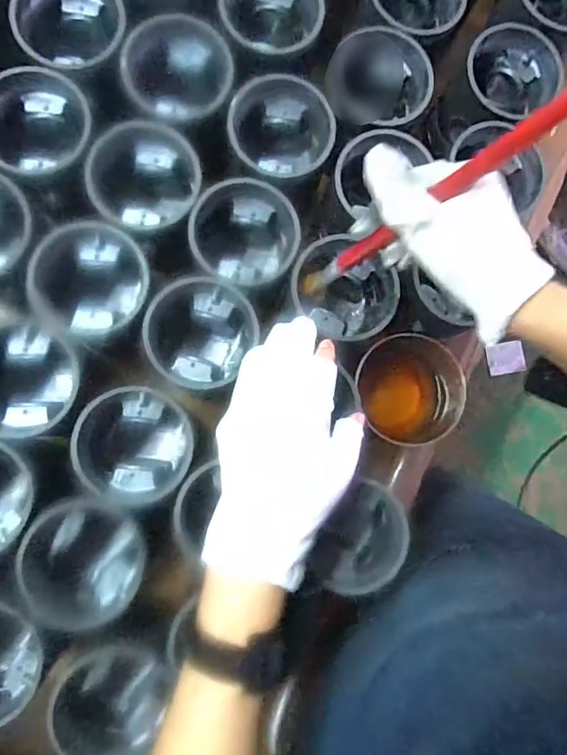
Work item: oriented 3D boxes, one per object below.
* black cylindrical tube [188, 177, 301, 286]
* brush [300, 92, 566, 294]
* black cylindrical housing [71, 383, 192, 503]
[{"bbox_3d":[-0.035,-0.119,0.437,0.085,0.081,0.082,-13,86,-6],"label":"black cylindrical tube"},{"bbox_3d":[0.083,-0.106,0.322,0.012,0.255,0.012,-15,85,-31],"label":"brush"},{"bbox_3d":[-0.121,0.056,0.417,0.085,0.078,0.090,1,84,-5],"label":"black cylindrical housing"}]

